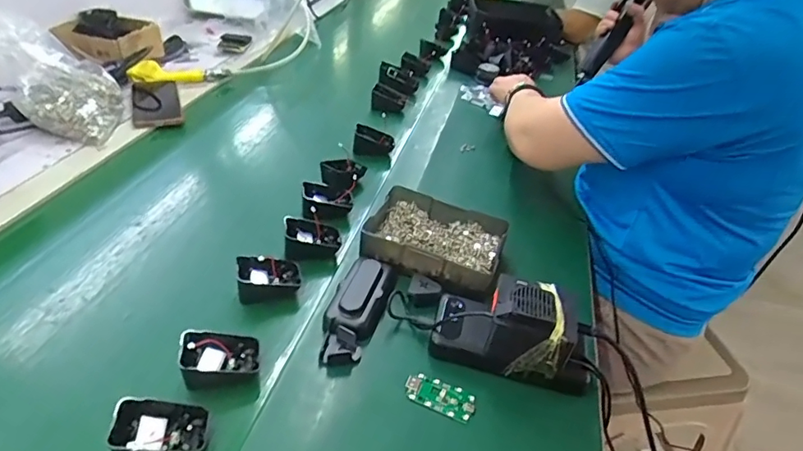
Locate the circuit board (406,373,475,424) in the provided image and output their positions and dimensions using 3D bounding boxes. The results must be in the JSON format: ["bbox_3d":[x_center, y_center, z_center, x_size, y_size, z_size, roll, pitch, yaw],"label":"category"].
[{"bbox_3d":[0.036,0.157,0.474,0.063,0.008,0.031,21,43,11],"label":"circuit board"}]

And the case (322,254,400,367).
[{"bbox_3d":[-0.045,0.084,0.534,0.056,0.030,0.144,11,36,9],"label":"case"}]

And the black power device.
[{"bbox_3d":[0.110,0.094,0.501,0.157,0.074,0.079,15,37,14],"label":"black power device"}]

